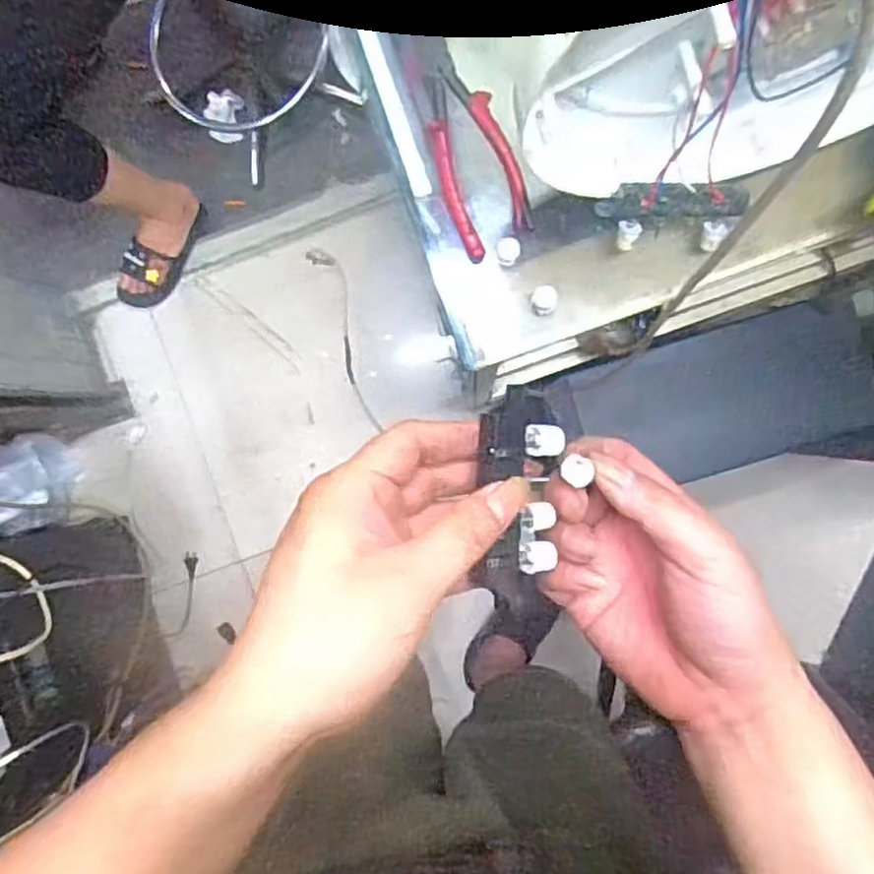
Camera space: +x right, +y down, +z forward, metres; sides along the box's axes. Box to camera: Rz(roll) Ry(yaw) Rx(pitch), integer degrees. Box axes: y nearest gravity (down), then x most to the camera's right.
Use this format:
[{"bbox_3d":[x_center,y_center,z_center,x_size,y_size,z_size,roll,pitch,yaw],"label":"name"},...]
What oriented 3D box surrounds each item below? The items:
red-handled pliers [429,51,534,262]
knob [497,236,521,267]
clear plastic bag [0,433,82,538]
[{"bbox_3d":[0.023,-0.179,0.439,0.049,0.012,0.127,-15,91,3],"label":"red-handled pliers"},{"bbox_3d":[0.045,-0.118,0.441,0.014,0.013,0.015,0,92,3],"label":"knob"},{"bbox_3d":[-0.720,0.087,1.215,0.087,0.166,0.168,8,92,3],"label":"clear plastic bag"}]

